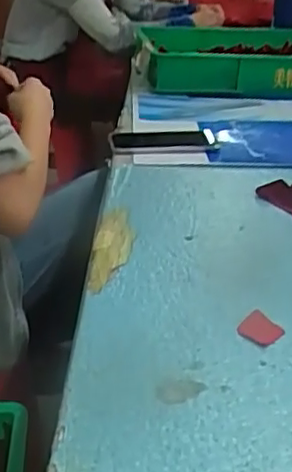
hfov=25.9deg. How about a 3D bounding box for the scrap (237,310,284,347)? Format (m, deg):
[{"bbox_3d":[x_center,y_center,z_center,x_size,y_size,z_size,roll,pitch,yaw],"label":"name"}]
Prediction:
[{"bbox_3d":[0.095,0.076,0.524,0.033,0.004,0.036,21,32,36],"label":"scrap"}]

